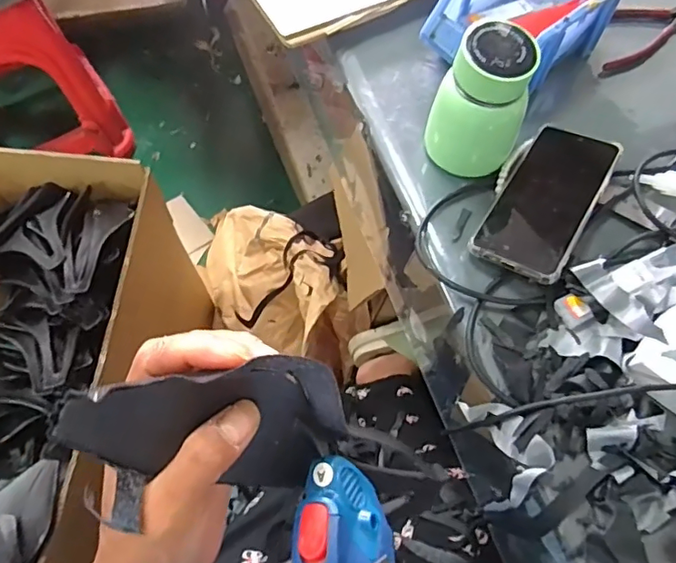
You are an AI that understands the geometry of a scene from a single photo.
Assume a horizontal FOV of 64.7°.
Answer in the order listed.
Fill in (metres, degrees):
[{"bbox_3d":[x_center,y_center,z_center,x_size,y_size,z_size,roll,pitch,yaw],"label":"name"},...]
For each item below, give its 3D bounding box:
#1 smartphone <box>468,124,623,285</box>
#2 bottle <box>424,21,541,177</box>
[{"bbox_3d":[0.187,-0.075,0.471,0.076,0.006,0.165,26,66,22],"label":"smartphone"},{"bbox_3d":[0.124,-0.157,0.471,0.081,0.120,0.066,25,66,10],"label":"bottle"}]

